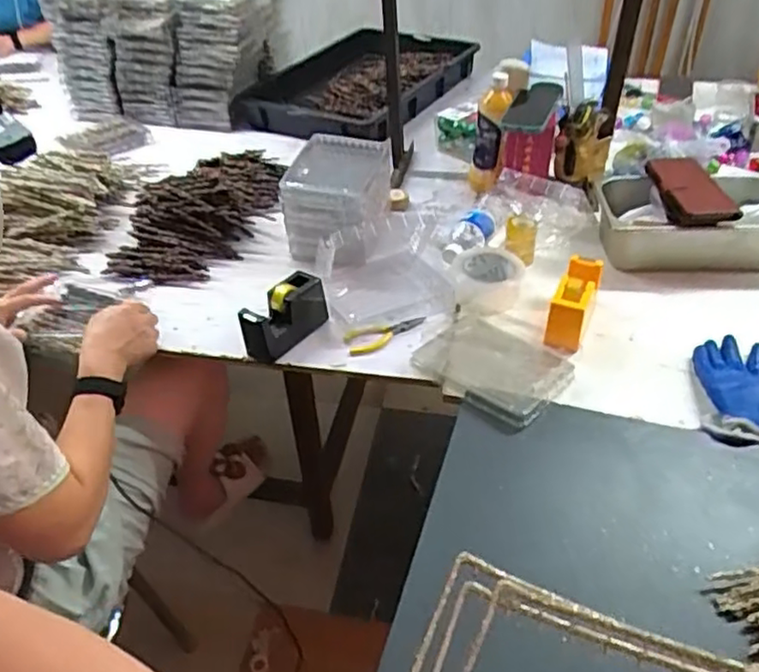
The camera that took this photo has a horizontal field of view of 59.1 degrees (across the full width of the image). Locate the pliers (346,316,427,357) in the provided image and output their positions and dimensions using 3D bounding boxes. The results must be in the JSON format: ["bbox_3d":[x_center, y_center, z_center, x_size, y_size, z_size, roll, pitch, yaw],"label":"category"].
[{"bbox_3d":[0.012,0.000,0.994,0.123,0.014,0.046,-15,42,-12],"label":"pliers"}]

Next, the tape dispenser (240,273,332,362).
[{"bbox_3d":[-0.137,-0.031,0.975,0.056,0.072,0.135,24,48,29],"label":"tape dispenser"}]

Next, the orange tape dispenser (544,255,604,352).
[{"bbox_3d":[0.281,-0.049,0.969,0.052,0.065,0.149,15,44,20],"label":"orange tape dispenser"}]

